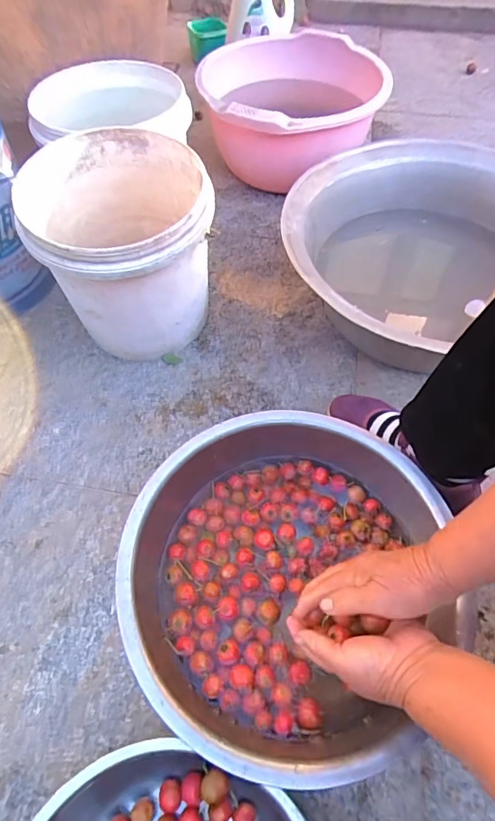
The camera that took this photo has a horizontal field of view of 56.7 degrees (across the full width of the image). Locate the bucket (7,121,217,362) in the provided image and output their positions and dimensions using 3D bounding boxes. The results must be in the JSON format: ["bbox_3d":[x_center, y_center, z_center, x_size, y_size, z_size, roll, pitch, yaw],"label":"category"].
[{"bbox_3d":[-0.183,-0.232,0.727,0.252,0.270,0.246,-1,60,1],"label":"bucket"}]

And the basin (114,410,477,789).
[{"bbox_3d":[0.045,0.196,0.551,0.355,0.126,0.366,0,58,0],"label":"basin"}]

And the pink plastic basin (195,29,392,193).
[{"bbox_3d":[0.101,-0.657,1.023,0.378,0.195,0.409,0,58,0],"label":"pink plastic basin"}]

